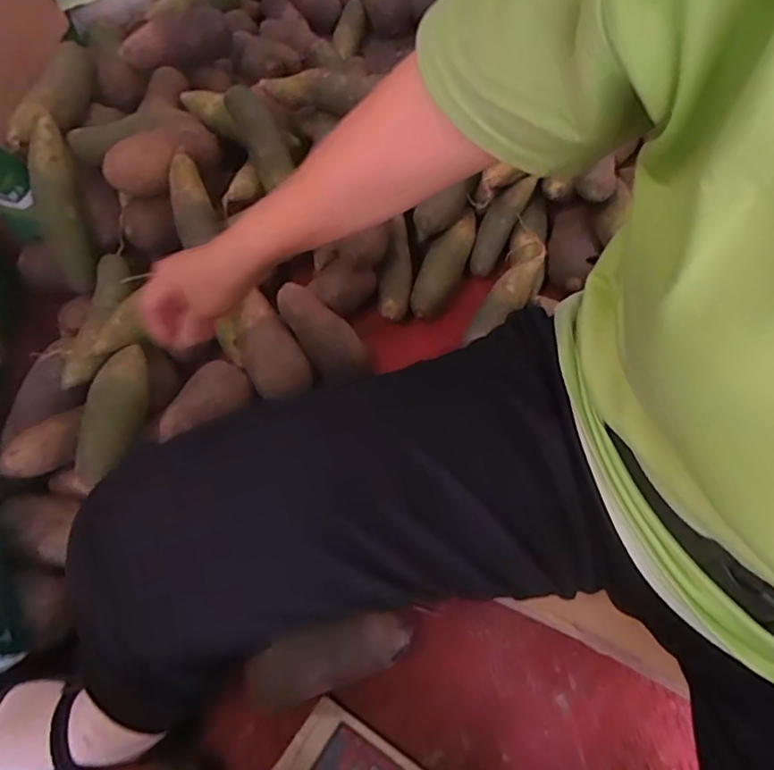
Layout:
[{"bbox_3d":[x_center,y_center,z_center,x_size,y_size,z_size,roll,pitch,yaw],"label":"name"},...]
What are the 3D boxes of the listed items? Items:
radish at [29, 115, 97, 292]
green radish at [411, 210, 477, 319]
[{"bbox_3d":[-0.431,-0.236,0.710,0.050,0.053,0.221,-3,108,-1],"label":"radish"},{"bbox_3d":[0.083,-0.174,0.782,0.053,0.044,0.167,28,83,14],"label":"green radish"}]

